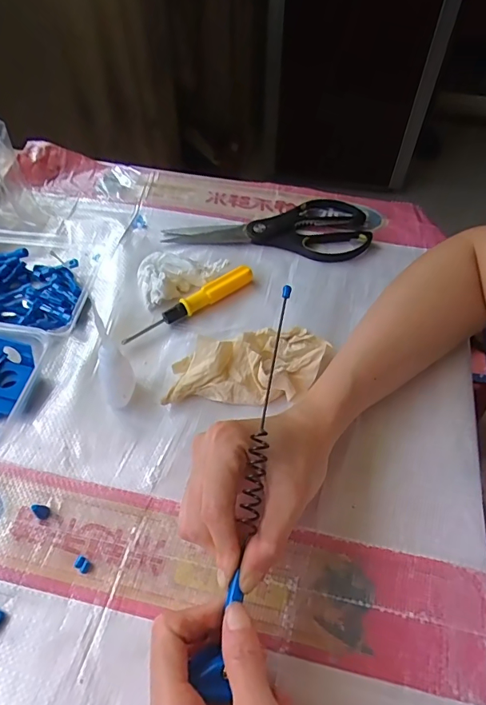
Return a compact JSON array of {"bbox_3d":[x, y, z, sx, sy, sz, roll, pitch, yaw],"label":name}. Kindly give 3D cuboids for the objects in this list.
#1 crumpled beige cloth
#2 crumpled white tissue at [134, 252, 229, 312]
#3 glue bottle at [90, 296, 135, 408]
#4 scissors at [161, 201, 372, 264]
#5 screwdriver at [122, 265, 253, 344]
[{"bbox_3d":[0.005,0.008,0.380,0.144,0.037,0.071,-10,54,-7],"label":"crumpled beige cloth"},{"bbox_3d":[-0.062,-0.081,0.446,0.086,0.025,0.052,-20,56,-14],"label":"crumpled white tissue"},{"bbox_3d":[-0.102,0.005,0.339,0.027,0.106,0.025,-24,57,-16],"label":"glue bottle"},{"bbox_3d":[0.028,-0.142,0.498,0.217,0.011,0.094,5,54,4],"label":"scissors"},{"bbox_3d":[-0.050,-0.045,0.427,0.138,0.019,0.018,-33,60,-22],"label":"screwdriver"}]

